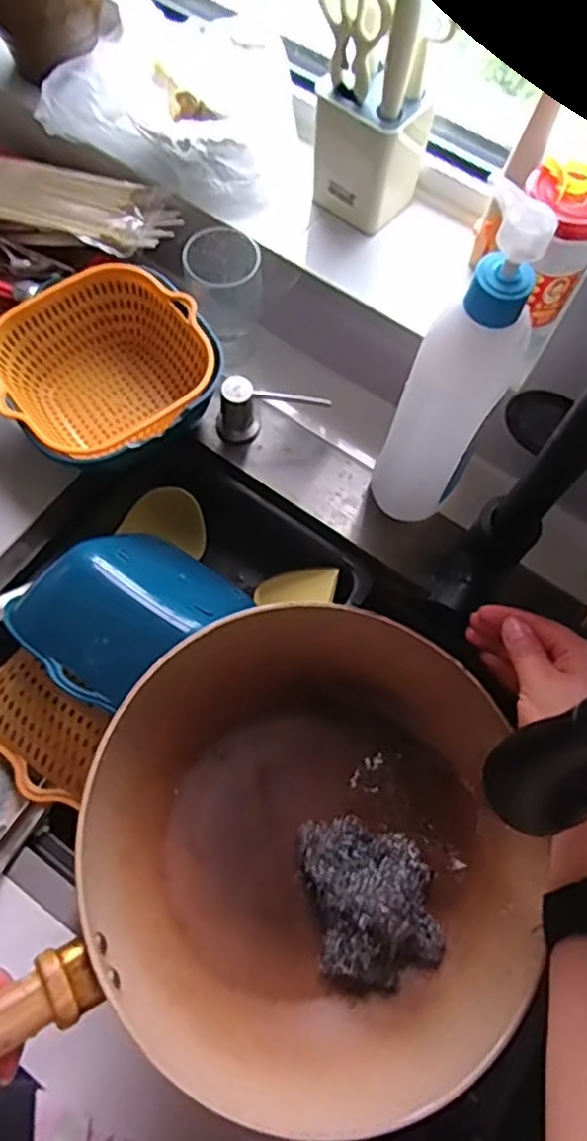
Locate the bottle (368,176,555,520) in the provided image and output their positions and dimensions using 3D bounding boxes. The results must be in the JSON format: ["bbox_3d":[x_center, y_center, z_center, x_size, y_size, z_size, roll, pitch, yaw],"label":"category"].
[{"bbox_3d":[0.115,-0.127,0.503,0.061,0.279,0.064,36,71,11],"label":"bottle"}]

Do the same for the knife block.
[{"bbox_3d":[0.064,-0.360,0.606,0.074,0.119,0.072,36,71,11],"label":"knife block"}]

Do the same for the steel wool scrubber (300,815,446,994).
[{"bbox_3d":[0.052,0.209,0.448,0.080,0.054,0.100,-10,69,-6],"label":"steel wool scrubber"}]

